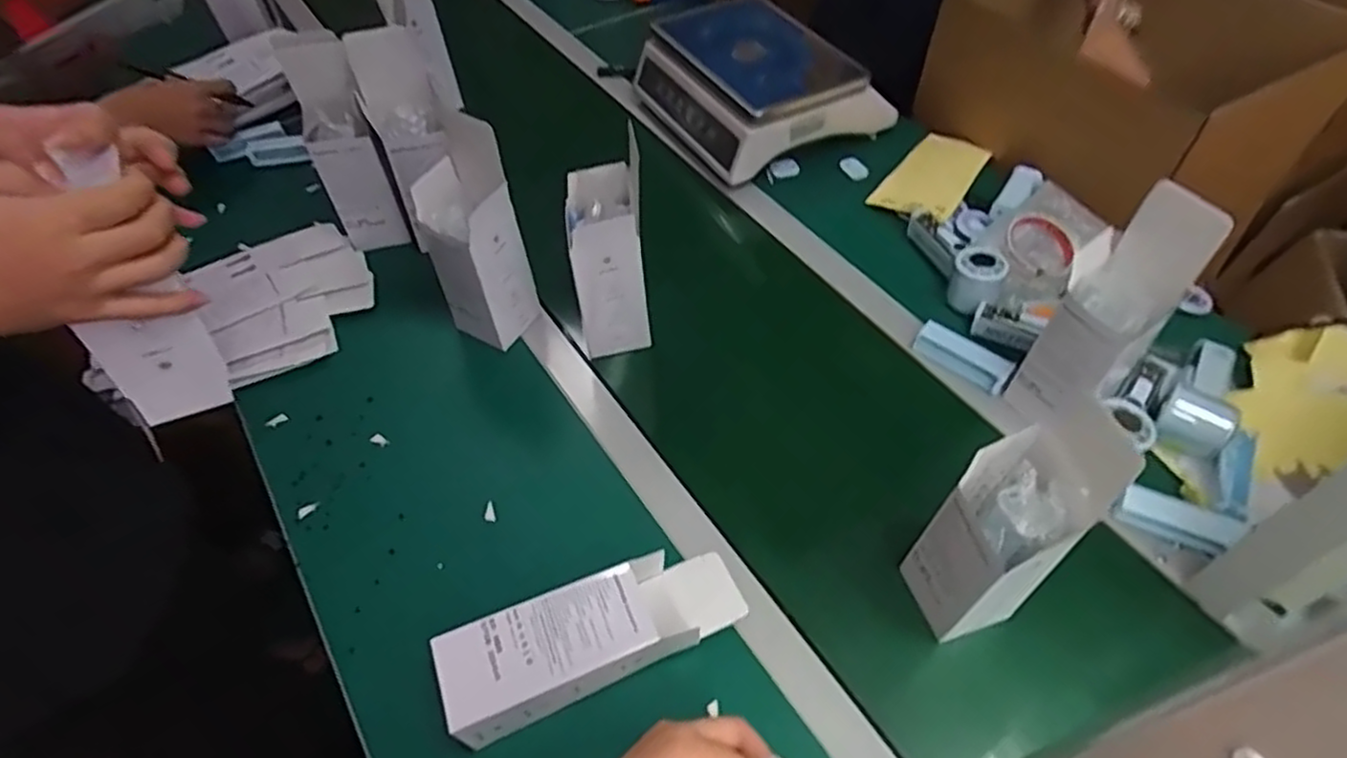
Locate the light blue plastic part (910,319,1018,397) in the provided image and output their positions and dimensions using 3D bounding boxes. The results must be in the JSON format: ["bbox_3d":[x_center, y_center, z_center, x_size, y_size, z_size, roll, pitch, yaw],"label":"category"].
[{"bbox_3d":[0.314,-0.023,0.781,0.104,0.031,0.032,36,61,26],"label":"light blue plastic part"}]

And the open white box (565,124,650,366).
[{"bbox_3d":[-0.067,-0.121,0.761,0.072,0.199,0.102,-3,52,0],"label":"open white box"}]

